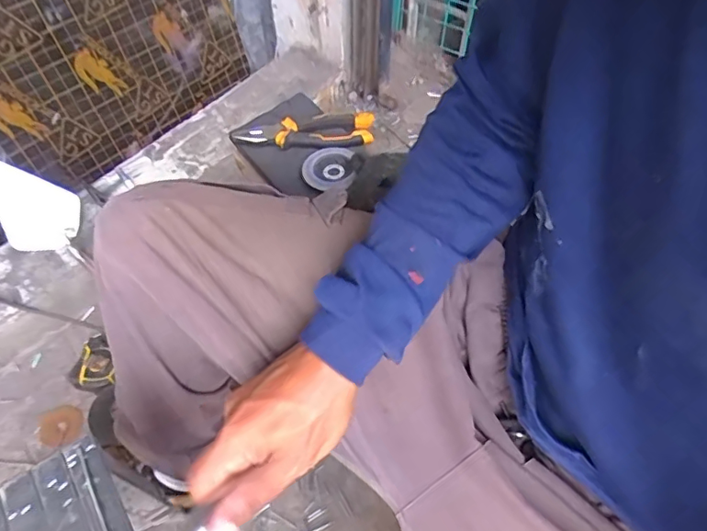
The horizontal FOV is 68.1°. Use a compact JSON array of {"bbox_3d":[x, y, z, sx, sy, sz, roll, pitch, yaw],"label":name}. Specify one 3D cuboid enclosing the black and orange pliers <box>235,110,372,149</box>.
[{"bbox_3d":[-0.066,-0.185,0.738,0.188,0.020,0.061,-5,55,-4],"label":"black and orange pliers"}]

